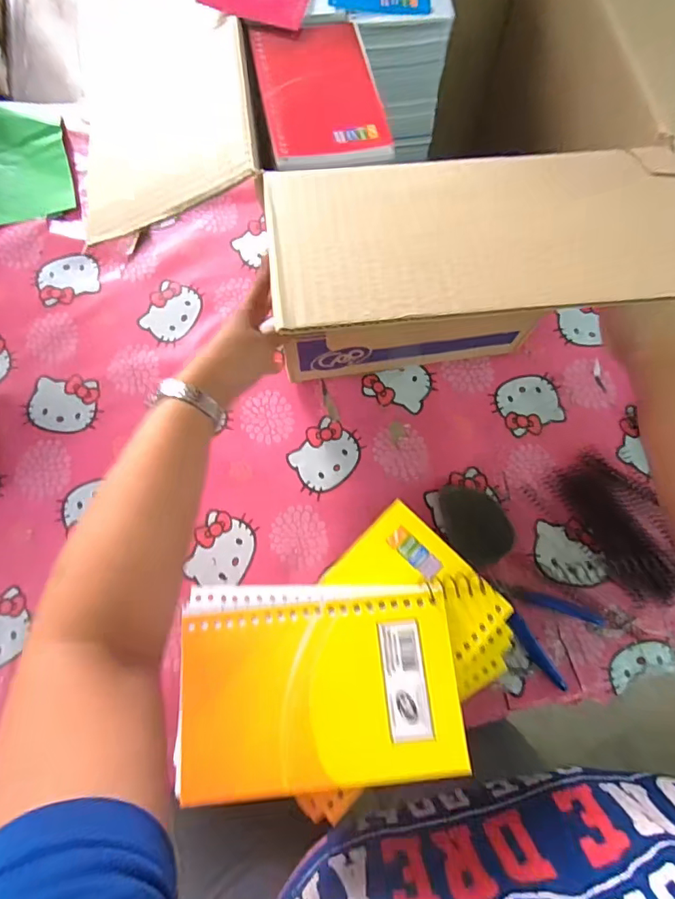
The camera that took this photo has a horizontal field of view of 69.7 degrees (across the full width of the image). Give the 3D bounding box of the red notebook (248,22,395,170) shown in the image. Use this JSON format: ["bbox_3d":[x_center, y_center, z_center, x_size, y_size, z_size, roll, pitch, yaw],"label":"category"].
[{"bbox_3d":[-0.013,-0.260,0.353,0.083,0.015,0.131,-10,73,-5],"label":"red notebook"}]

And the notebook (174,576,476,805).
[{"bbox_3d":[-0.009,0.113,0.237,0.131,0.013,0.091,-3,69,-3],"label":"notebook"}]

